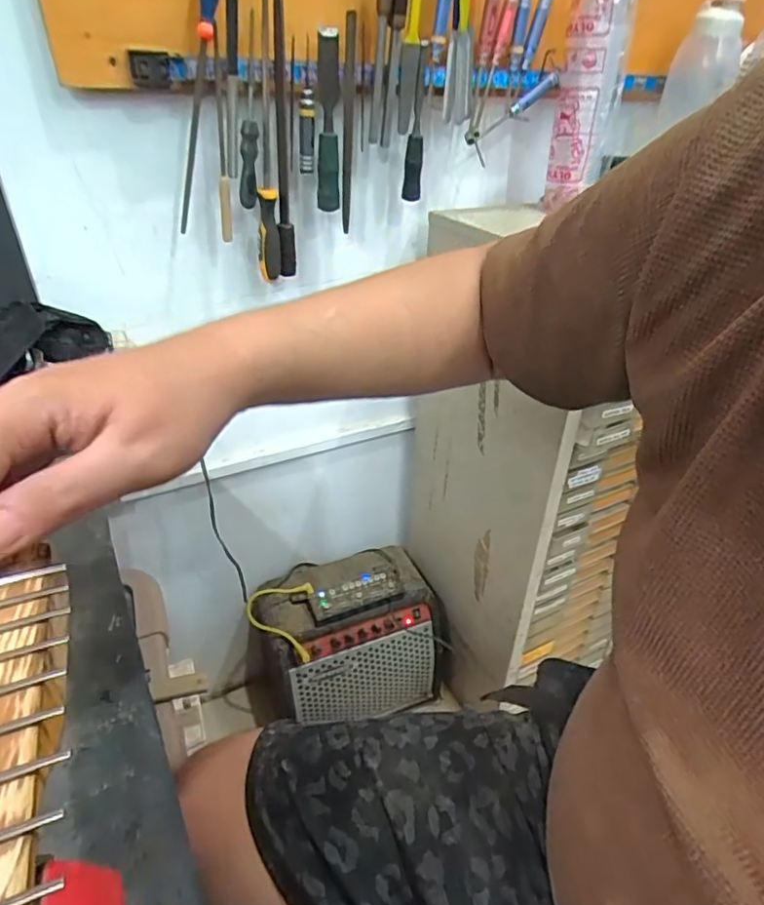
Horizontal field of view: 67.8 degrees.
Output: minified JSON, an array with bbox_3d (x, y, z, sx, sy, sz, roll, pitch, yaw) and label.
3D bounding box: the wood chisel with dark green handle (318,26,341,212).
[{"bbox_3d":[-0.064,-0.391,0.681,0.028,0.183,0.037,1,33,0],"label":"wood chisel with dark green handle"}]

